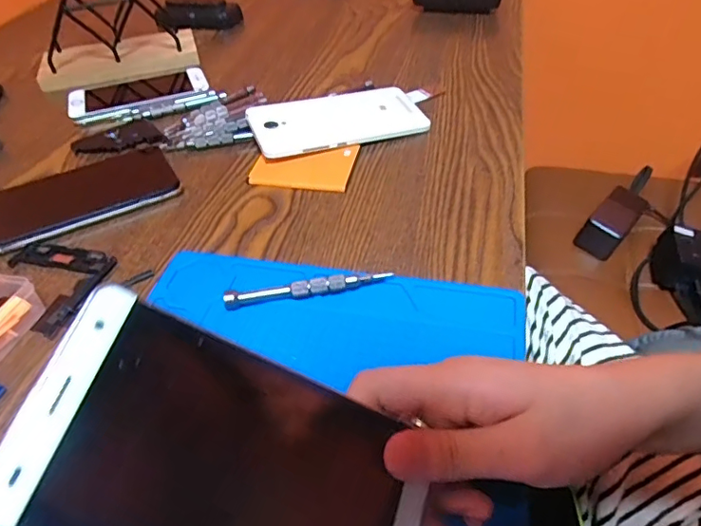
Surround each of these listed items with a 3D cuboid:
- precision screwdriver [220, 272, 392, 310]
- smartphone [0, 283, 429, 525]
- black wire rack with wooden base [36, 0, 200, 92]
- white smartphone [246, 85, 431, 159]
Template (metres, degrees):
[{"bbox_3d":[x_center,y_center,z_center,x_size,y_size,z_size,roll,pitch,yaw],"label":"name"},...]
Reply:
[{"bbox_3d":[-0.026,0.016,0.328,0.101,0.013,0.011,-10,44,-6],"label":"precision screwdriver"},{"bbox_3d":[-0.032,0.067,0.176,0.139,0.004,0.069,30,60,-22],"label":"smartphone"},{"bbox_3d":[-0.266,-0.272,0.582,0.162,0.108,0.098,-14,44,-10],"label":"black wire rack with wooden base"},{"bbox_3d":[-0.011,-0.128,0.471,0.149,0.006,0.074,-14,53,-16],"label":"white smartphone"}]

